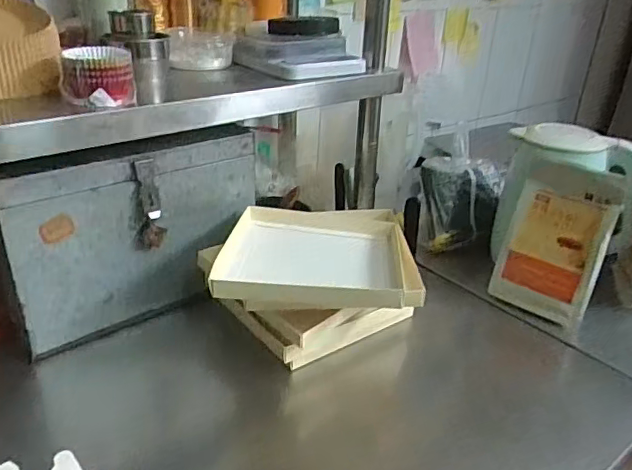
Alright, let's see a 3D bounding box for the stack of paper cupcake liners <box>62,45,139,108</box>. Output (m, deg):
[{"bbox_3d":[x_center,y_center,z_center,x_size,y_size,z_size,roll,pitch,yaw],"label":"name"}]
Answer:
[{"bbox_3d":[-0.251,-0.183,0.648,0.079,0.058,0.064,-8,30,-21],"label":"stack of paper cupcake liners"}]

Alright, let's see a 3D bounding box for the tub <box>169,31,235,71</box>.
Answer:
[{"bbox_3d":[-0.181,-0.294,0.884,0.095,0.045,0.113,-4,29,-15],"label":"tub"}]

